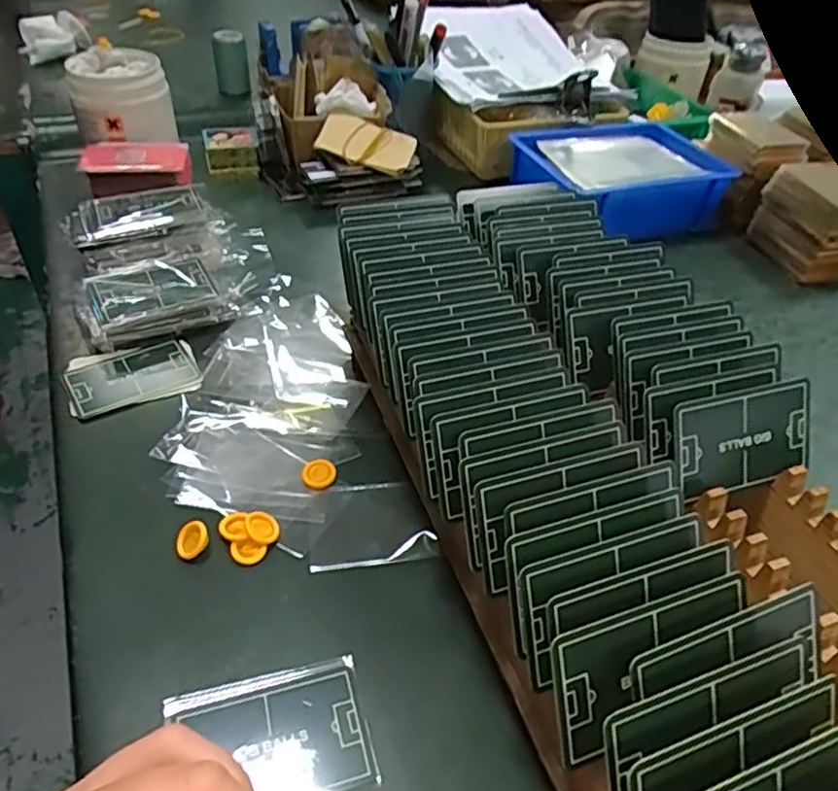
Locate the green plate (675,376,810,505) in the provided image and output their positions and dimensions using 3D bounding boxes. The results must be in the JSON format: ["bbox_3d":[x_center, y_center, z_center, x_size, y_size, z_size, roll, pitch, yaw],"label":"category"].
[{"bbox_3d":[0.164,0.023,0.321,0.082,0.048,0.010,-10,11,-16],"label":"green plate"}]

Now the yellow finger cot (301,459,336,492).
[{"bbox_3d":[-0.062,0.048,0.402,0.020,0.007,0.021,2,42,-2],"label":"yellow finger cot"}]

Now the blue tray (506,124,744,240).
[{"bbox_3d":[0.210,-0.229,0.684,0.196,0.058,0.149,-13,45,-18],"label":"blue tray"}]

